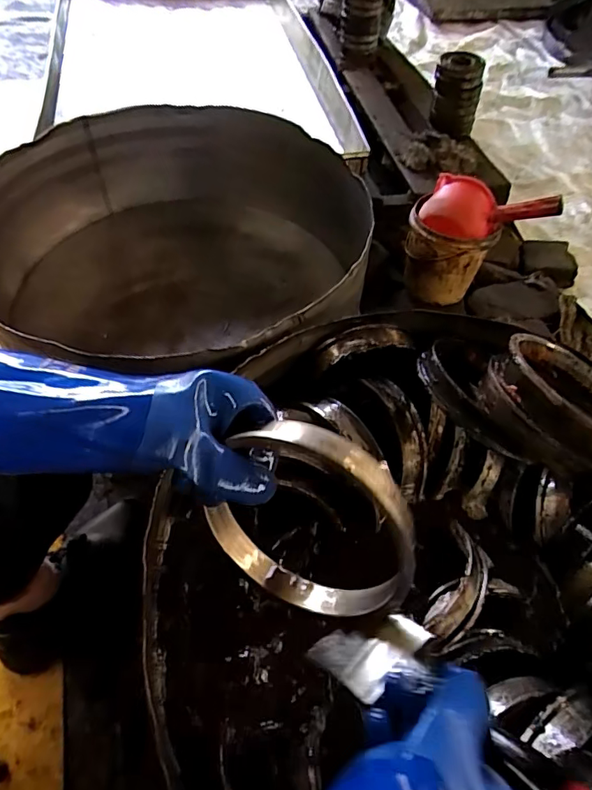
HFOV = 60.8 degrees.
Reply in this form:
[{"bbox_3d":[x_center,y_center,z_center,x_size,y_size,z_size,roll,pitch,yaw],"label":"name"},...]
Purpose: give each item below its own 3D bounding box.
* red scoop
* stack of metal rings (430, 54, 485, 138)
[{"bbox_3d":[0.358,-0.344,0.945,0.239,0.064,0.120,17,55,9],"label":"red scoop"},{"bbox_3d":[0.409,-0.767,1.287,0.119,0.168,0.143,15,56,9],"label":"stack of metal rings"}]

